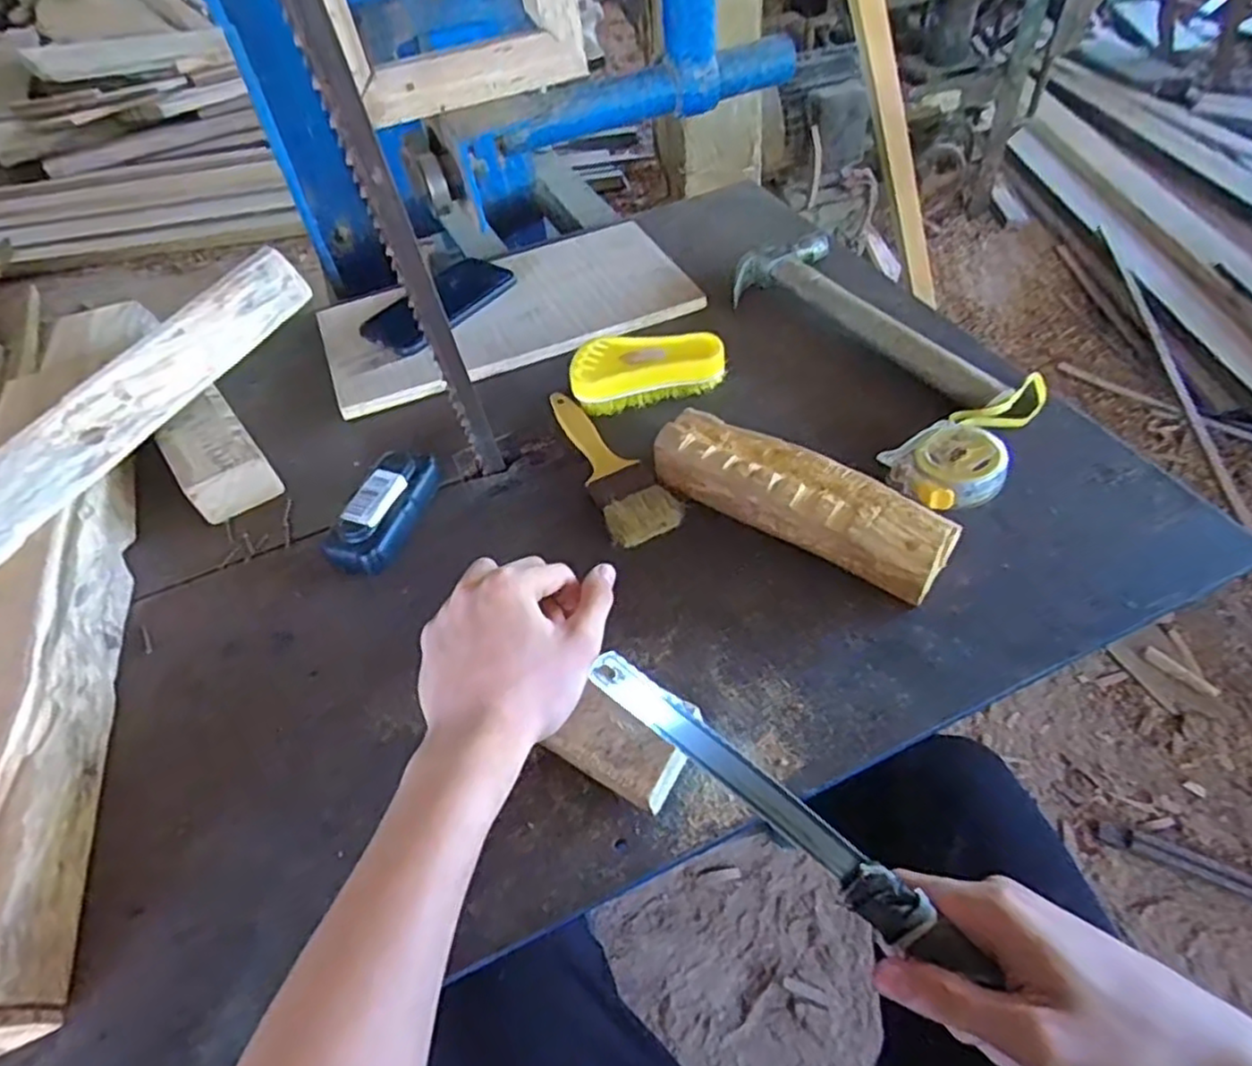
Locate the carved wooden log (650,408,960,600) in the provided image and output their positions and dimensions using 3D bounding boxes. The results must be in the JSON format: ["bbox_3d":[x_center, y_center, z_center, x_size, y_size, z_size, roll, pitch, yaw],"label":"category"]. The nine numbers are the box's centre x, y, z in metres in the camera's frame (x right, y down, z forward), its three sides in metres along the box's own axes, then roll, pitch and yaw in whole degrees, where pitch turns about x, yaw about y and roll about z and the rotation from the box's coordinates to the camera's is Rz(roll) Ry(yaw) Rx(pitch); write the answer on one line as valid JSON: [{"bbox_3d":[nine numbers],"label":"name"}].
[{"bbox_3d":[0.116,-0.025,0.486,0.201,0.045,0.051,27,57,26],"label":"carved wooden log"}]

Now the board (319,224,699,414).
[{"bbox_3d":[-0.117,-0.223,0.692,0.345,0.019,0.180,-21,50,-11],"label":"board"}]

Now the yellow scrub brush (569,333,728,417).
[{"bbox_3d":[0.019,-0.133,0.580,0.126,0.038,0.050,-2,49,5],"label":"yellow scrub brush"}]

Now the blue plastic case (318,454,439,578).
[{"bbox_3d":[-0.179,-0.016,0.523,0.045,0.029,0.104,13,52,17],"label":"blue plastic case"}]

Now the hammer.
[{"bbox_3d":[0.191,-0.180,0.617,0.107,0.024,0.277,-19,50,-10],"label":"hammer"}]

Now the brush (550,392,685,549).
[{"bbox_3d":[-0.015,-0.059,0.550,0.051,0.011,0.178,-21,50,-11],"label":"brush"}]

